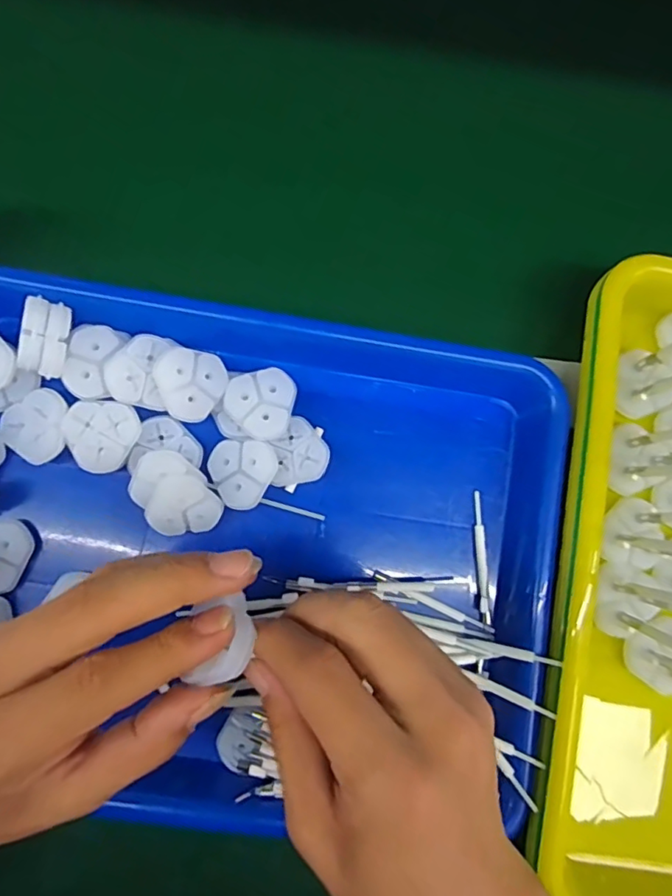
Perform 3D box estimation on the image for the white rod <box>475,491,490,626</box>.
[{"bbox_3d":[0.080,0.059,0.305,0.006,0.004,0.070,0,83,-5],"label":"white rod"}]

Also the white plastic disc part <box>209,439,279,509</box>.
[{"bbox_3d":[-0.050,0.011,0.290,0.034,0.008,0.036,27,82,-1],"label":"white plastic disc part"}]

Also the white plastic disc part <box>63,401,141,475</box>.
[{"bbox_3d":[-0.121,-0.007,0.286,0.034,0.008,0.036,1,83,-4],"label":"white plastic disc part"}]

